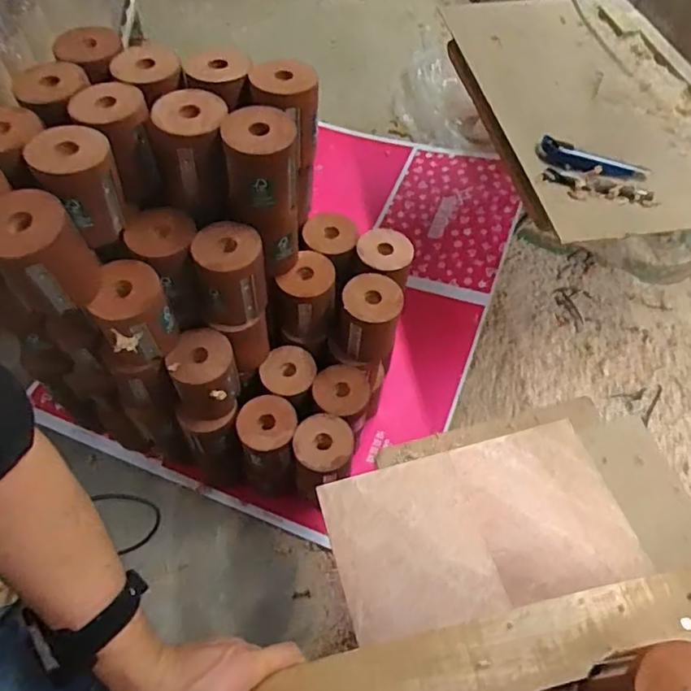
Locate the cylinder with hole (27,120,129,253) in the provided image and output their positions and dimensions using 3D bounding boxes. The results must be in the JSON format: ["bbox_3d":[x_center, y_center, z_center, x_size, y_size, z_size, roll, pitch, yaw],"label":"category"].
[{"bbox_3d":[-0.277,-0.168,0.587,0.077,0.097,0.081,-28,63,-17],"label":"cylinder with hole"}]

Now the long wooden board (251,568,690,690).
[{"bbox_3d":[0.108,0.257,0.448,0.484,0.011,0.062,-12,59,-8],"label":"long wooden board"}]

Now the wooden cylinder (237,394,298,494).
[{"bbox_3d":[-0.106,0.151,0.797,0.079,0.179,0.088,-1,58,-2],"label":"wooden cylinder"}]

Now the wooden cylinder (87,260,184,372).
[{"bbox_3d":[-0.239,-0.031,0.630,0.078,0.102,0.078,1,58,-1],"label":"wooden cylinder"}]

